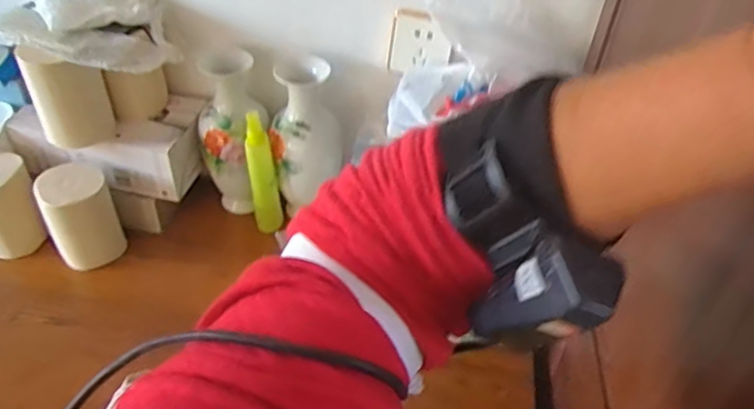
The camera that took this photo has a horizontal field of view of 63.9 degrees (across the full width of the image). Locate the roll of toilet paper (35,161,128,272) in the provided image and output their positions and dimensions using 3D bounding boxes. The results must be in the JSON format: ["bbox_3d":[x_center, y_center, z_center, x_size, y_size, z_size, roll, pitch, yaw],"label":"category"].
[{"bbox_3d":[-0.407,0.017,0.835,0.087,0.126,0.088,2,43,-2],"label":"roll of toilet paper"}]

